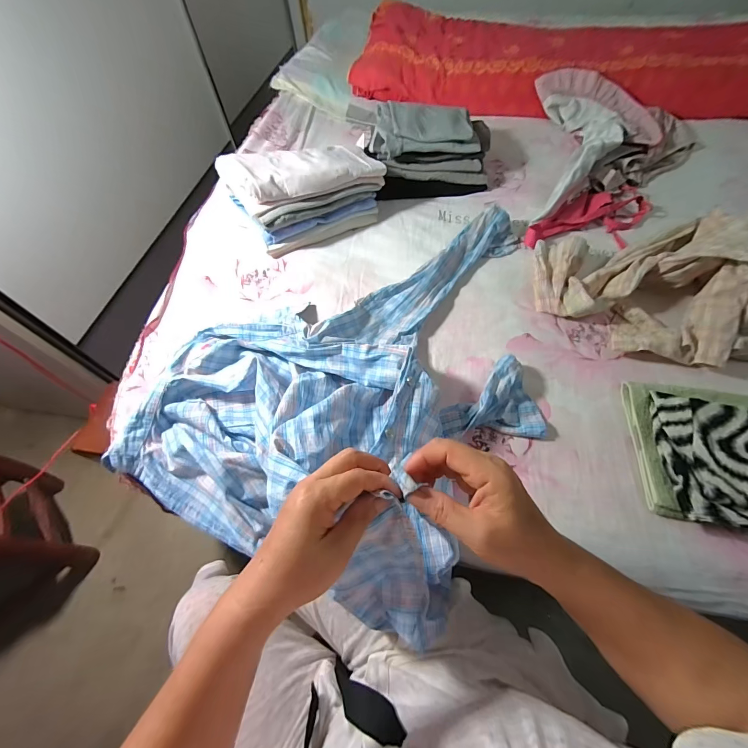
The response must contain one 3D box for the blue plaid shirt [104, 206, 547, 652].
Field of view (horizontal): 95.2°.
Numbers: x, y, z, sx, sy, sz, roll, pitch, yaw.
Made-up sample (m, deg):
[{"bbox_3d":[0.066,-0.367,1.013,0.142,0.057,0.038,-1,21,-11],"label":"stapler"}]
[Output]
[{"bbox_3d":[0.001,-0.066,0.490,0.476,0.157,0.641,24,65,16],"label":"blue plaid shirt"}]

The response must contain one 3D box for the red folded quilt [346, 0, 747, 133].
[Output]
[{"bbox_3d":[0.678,-0.782,0.840,1.425,0.142,0.373,12,62,10],"label":"red folded quilt"}]

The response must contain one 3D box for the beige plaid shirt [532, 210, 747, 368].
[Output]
[{"bbox_3d":[0.497,-0.141,0.516,0.451,0.112,0.237,7,61,8],"label":"beige plaid shirt"}]

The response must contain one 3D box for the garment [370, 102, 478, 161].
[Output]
[{"bbox_3d":[0.101,-0.512,0.709,0.211,0.047,0.131,-4,60,1],"label":"garment"}]

